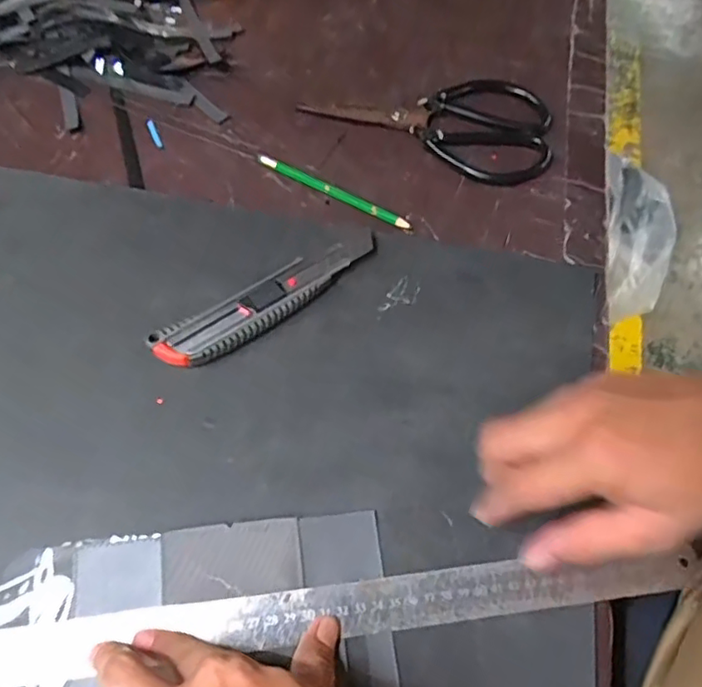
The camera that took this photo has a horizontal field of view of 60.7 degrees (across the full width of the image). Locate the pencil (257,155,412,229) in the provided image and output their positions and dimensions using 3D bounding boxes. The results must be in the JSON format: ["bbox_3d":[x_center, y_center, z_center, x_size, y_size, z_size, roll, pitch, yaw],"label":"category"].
[{"bbox_3d":[-0.015,-0.122,0.478,0.136,0.010,0.010,29,65,12],"label":"pencil"}]

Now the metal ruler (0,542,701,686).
[{"bbox_3d":[-0.061,0.156,0.331,0.514,0.007,0.027,-6,60,-5],"label":"metal ruler"}]

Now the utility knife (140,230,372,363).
[{"bbox_3d":[-0.056,-0.031,0.421,0.169,0.012,0.037,-31,68,-16],"label":"utility knife"}]

